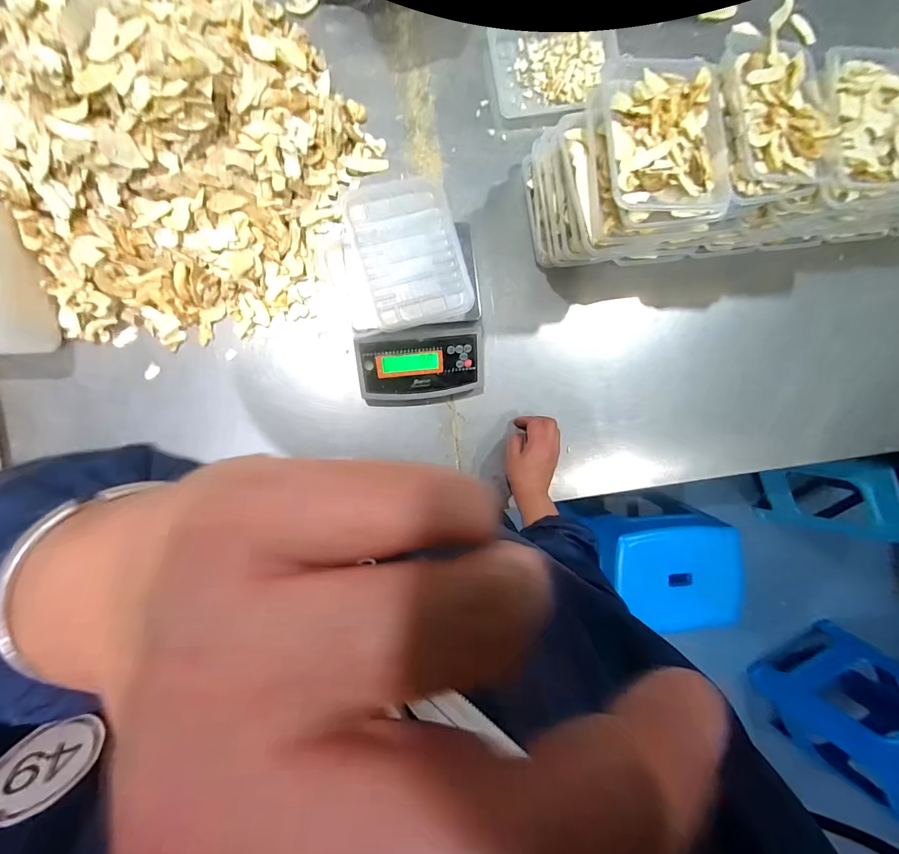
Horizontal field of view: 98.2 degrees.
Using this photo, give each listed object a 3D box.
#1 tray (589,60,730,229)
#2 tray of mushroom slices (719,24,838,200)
[{"bbox_3d":[0.247,-0.333,0.448,0.150,0.038,0.188,-7,92,-5],"label":"tray"},{"bbox_3d":[0.401,-0.385,0.475,0.129,0.041,0.185,-8,92,-5],"label":"tray of mushroom slices"}]

